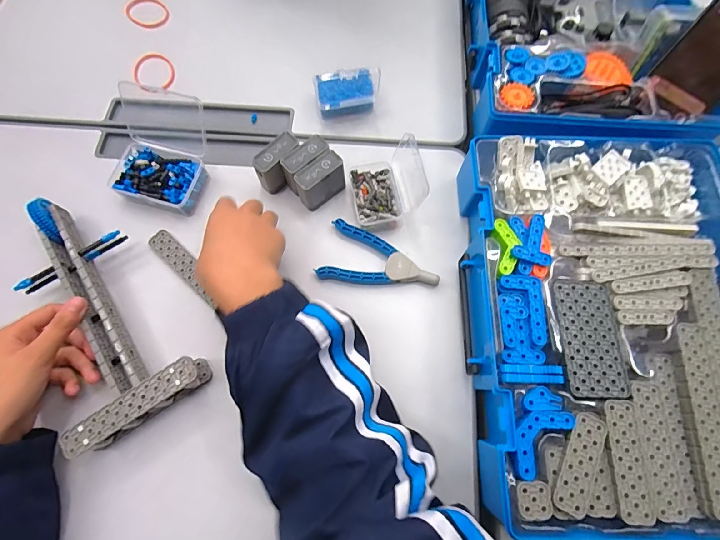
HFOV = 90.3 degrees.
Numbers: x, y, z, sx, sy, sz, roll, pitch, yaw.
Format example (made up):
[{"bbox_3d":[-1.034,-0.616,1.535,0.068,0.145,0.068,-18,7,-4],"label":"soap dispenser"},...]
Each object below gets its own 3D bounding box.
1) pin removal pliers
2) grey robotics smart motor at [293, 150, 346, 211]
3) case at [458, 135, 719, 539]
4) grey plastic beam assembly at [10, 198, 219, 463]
[{"bbox_3d":[0.024,-0.010,0.399,0.128,0.015,0.066,14,71,5],"label":"pin removal pliers"},{"bbox_3d":[-0.047,-0.100,0.411,0.059,0.052,0.024,-38,75,-12],"label":"grey robotics smart motor"},{"bbox_3d":[0.244,0.043,0.350,0.273,0.073,0.355,0,70,0],"label":"case"},{"bbox_3d":[-0.270,0.041,0.364,0.127,0.048,0.249,-36,74,-12],"label":"grey plastic beam assembly"}]

